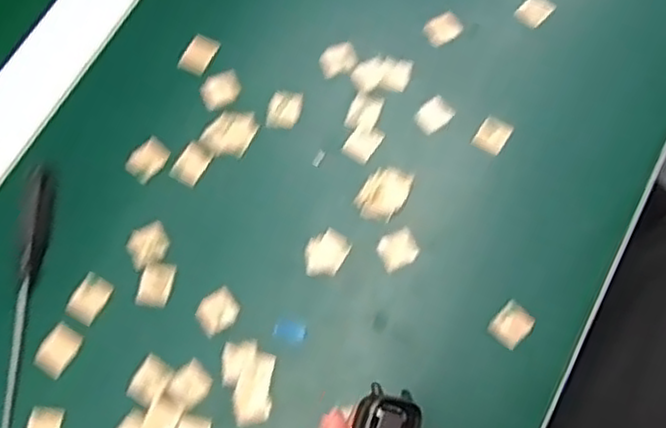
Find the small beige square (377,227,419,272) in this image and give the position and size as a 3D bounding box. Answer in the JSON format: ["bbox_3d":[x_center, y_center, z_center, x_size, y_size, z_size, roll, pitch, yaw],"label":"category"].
[{"bbox_3d":[0.033,0.018,0.361,0.019,0.004,0.017,-24,71,-7],"label":"small beige square"}]

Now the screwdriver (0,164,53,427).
[{"bbox_3d":[-0.153,0.041,0.352,0.012,0.018,0.132,1,70,2],"label":"screwdriver"}]

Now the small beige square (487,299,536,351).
[{"bbox_3d":[0.087,0.054,0.349,0.017,0.004,0.020,43,76,15],"label":"small beige square"}]

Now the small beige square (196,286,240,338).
[{"bbox_3d":[-0.057,0.047,0.350,0.020,0.004,0.018,-33,72,-10],"label":"small beige square"}]

